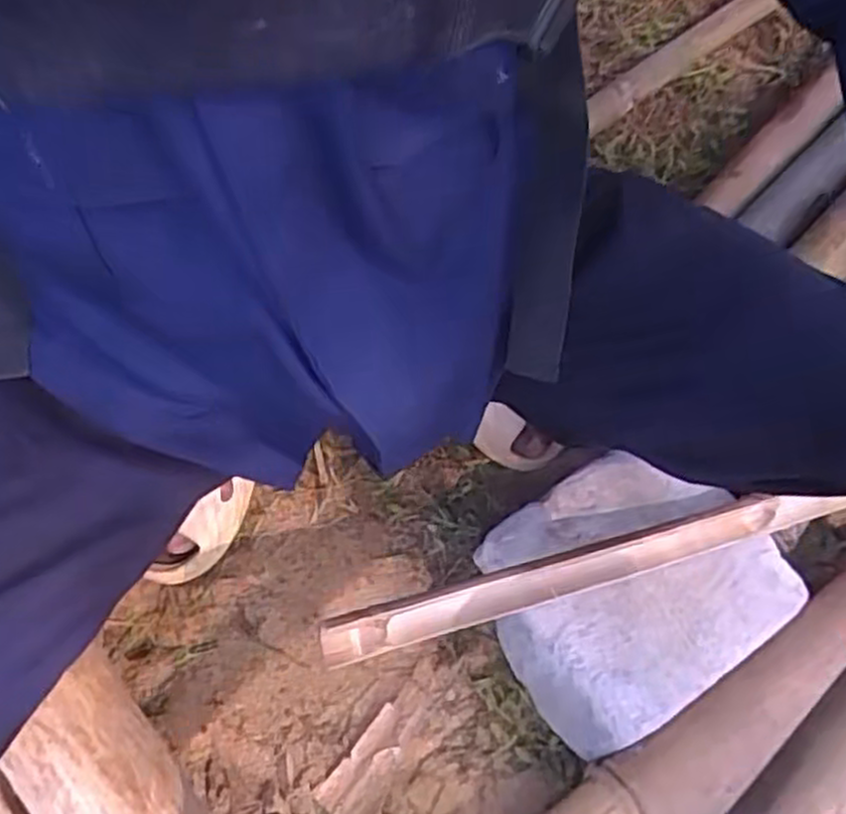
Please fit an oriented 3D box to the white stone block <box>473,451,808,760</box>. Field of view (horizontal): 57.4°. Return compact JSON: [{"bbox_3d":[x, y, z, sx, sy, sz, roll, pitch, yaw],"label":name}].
[{"bbox_3d":[0.174,0.155,0.664,0.228,0.088,0.193,-31,68,-12],"label":"white stone block"}]

